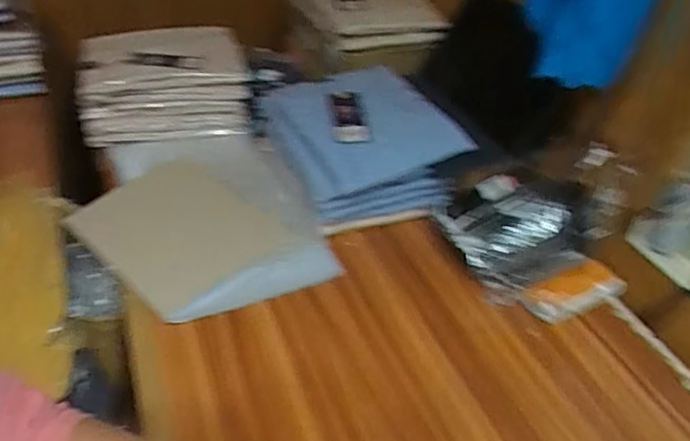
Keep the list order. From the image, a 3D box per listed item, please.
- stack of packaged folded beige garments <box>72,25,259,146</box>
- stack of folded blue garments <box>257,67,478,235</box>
[{"bbox_3d":[-0.311,-0.240,0.953,0.260,0.122,0.206,-5,42,-15],"label":"stack of packaged folded beige garments"},{"bbox_3d":[0.020,-0.122,0.839,0.224,0.130,0.255,-12,44,-22],"label":"stack of folded blue garments"}]

